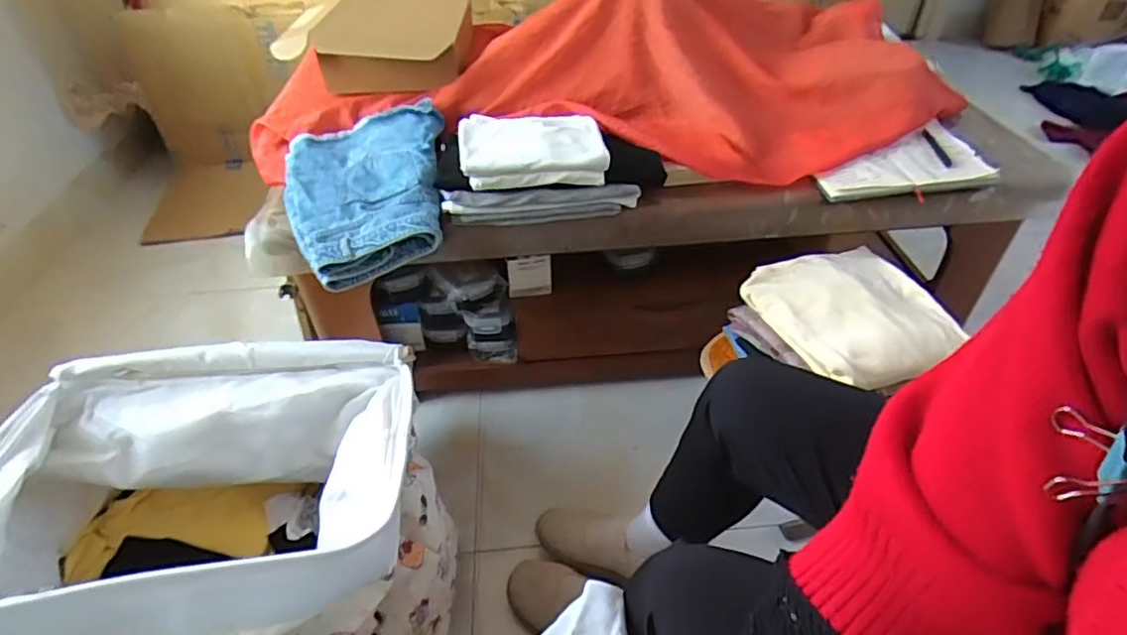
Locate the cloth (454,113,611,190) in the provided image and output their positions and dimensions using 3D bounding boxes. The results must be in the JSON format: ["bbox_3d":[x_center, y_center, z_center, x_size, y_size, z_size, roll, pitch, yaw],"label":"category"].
[{"bbox_3d":[-0.052,-0.278,0.970,0.227,0.045,0.188,-8,42,-5],"label":"cloth"}]

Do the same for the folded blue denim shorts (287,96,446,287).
[{"bbox_3d":[-0.321,-0.209,0.993,0.263,0.123,0.324,-10,42,-8],"label":"folded blue denim shorts"}]

